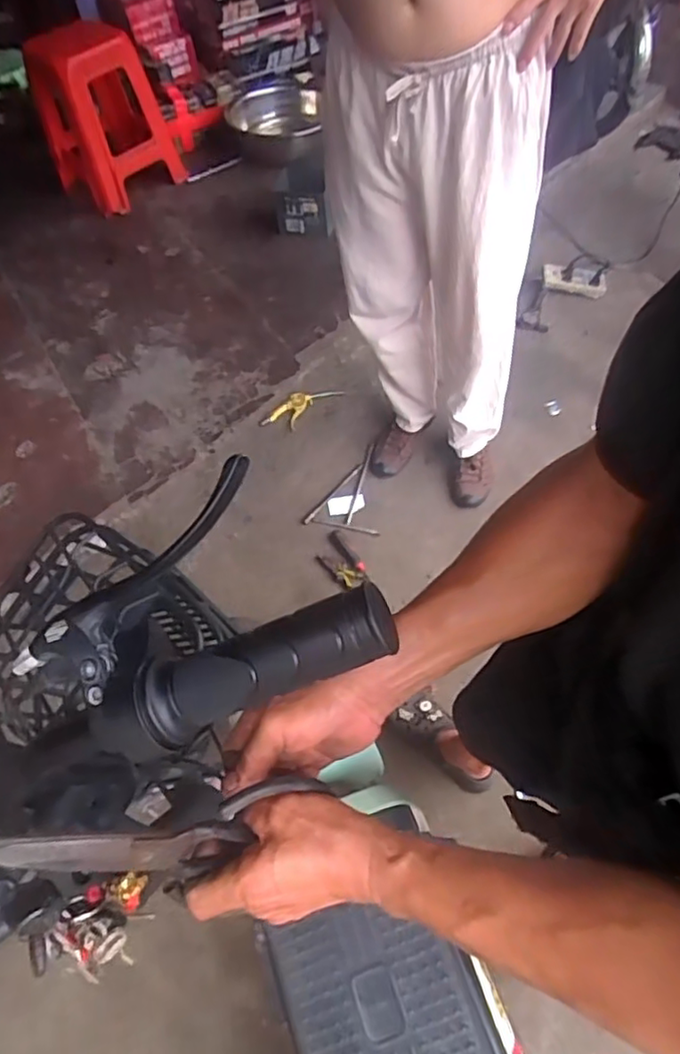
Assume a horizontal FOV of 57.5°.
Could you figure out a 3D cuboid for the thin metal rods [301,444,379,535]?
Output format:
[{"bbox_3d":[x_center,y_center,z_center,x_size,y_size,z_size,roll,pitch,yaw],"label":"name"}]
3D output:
[{"bbox_3d":[0.023,-0.107,1.616,0.185,0.021,0.266,10,61,5],"label":"thin metal rods"}]

